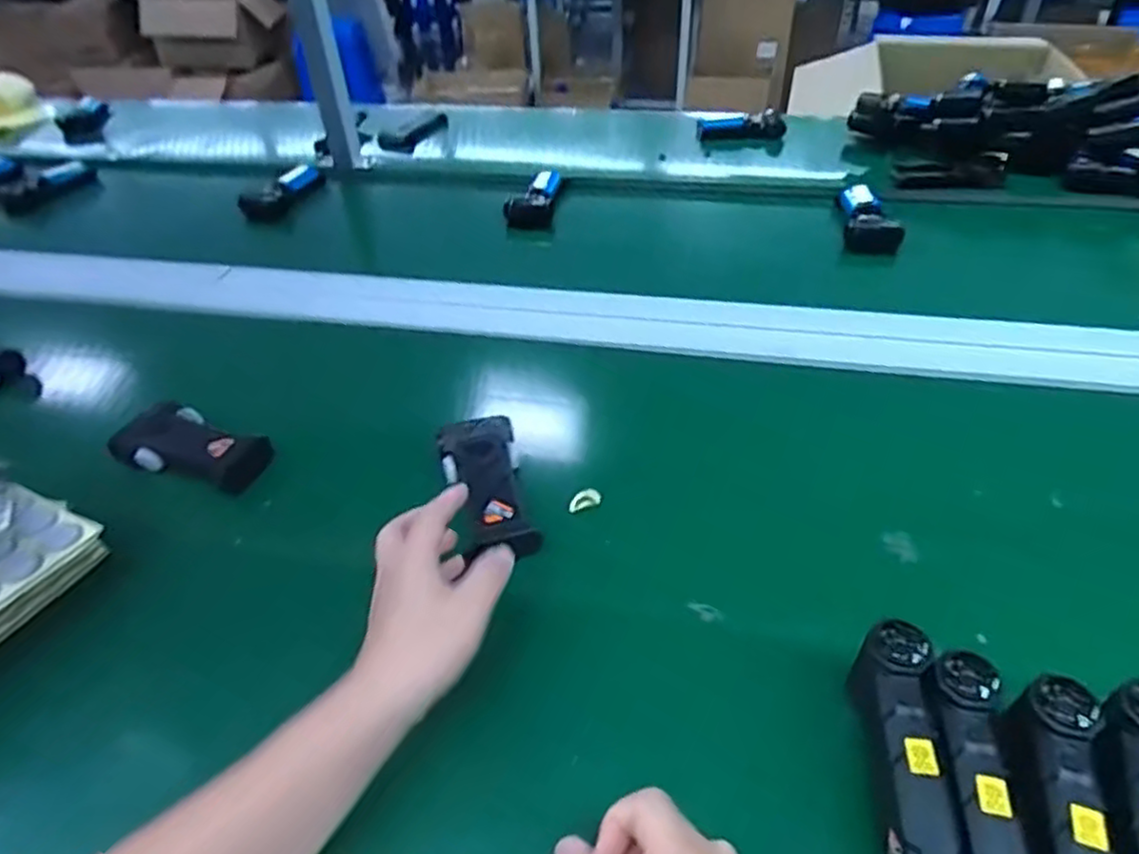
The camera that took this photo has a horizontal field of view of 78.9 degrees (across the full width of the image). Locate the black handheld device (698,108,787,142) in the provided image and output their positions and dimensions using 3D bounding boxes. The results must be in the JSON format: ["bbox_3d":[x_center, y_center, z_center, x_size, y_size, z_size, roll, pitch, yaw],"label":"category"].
[{"bbox_3d":[0.310,-0.544,1.253,0.150,0.044,0.033,-3,42,2],"label":"black handheld device"}]

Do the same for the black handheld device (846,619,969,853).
[{"bbox_3d":[0.196,0.197,0.401,0.036,0.059,0.150,2,43,7],"label":"black handheld device"}]

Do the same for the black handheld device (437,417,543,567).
[{"bbox_3d":[-0.072,0.053,0.624,0.067,0.044,0.145,-14,49,-10],"label":"black handheld device"}]

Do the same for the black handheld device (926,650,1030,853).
[{"bbox_3d":[0.229,0.212,0.387,0.043,0.059,0.156,3,43,8],"label":"black handheld device"}]

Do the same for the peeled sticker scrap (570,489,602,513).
[{"bbox_3d":[0.013,0.067,0.639,0.030,0.011,0.015,-13,43,-9],"label":"peeled sticker scrap"}]

